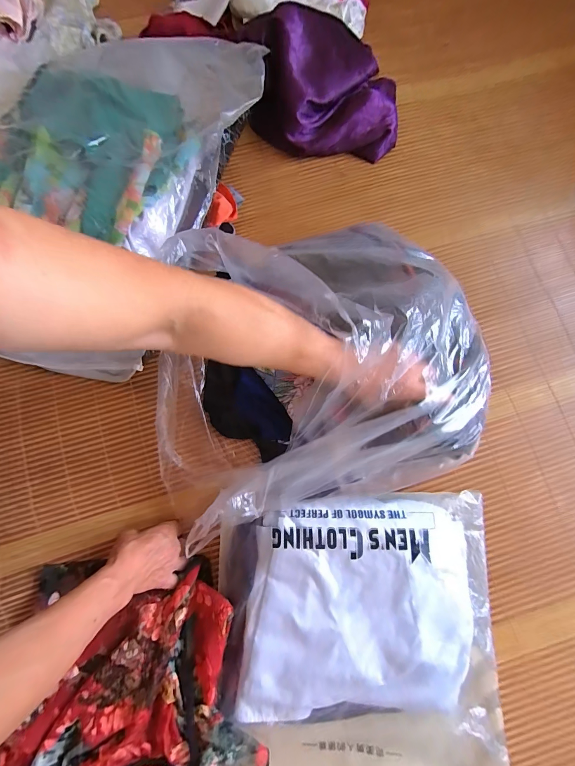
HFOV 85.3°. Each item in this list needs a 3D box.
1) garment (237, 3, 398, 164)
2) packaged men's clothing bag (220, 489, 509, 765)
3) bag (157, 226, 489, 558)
[{"bbox_3d":[0.070,-0.525,0.543,0.259,0.116,0.202,5,78,0],"label":"garment"},{"bbox_3d":[0.090,0.360,0.395,0.341,0.056,0.408,1,78,-1],"label":"packaged men's clothing bag"},{"bbox_3d":[0.026,-0.010,0.394,0.464,0.210,0.323,-20,79,-5],"label":"bag"}]

